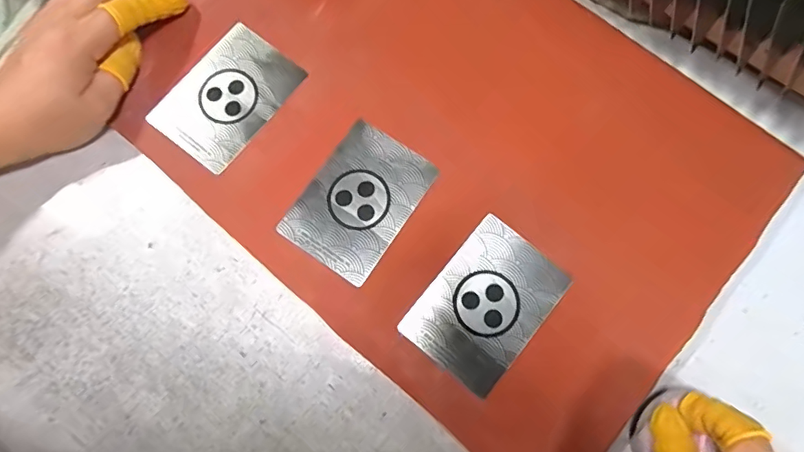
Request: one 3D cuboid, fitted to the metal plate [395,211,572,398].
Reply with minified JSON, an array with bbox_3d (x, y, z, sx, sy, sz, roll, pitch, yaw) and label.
[{"bbox_3d":[0.048,0.045,0.283,0.062,0.004,0.086,39,82,9],"label":"metal plate"}]

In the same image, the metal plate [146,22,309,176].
[{"bbox_3d":[-0.113,-0.084,0.317,0.063,0.006,0.087,38,82,7],"label":"metal plate"}]

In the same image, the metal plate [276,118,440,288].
[{"bbox_3d":[-0.026,-0.016,0.299,0.061,0.004,0.087,34,81,8],"label":"metal plate"}]

